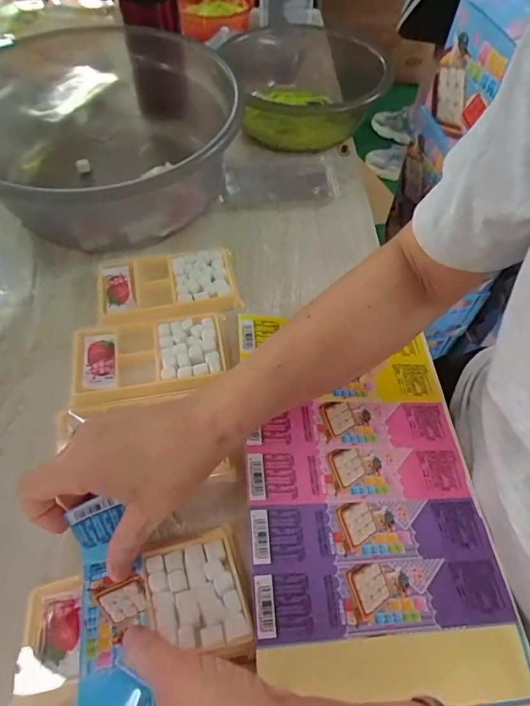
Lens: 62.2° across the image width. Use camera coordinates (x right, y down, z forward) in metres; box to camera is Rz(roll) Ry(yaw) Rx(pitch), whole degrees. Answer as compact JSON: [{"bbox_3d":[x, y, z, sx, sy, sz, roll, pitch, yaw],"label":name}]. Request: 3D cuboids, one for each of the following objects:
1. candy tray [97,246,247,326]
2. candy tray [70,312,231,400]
[{"bbox_3d":[-0.094,-0.066,0.429,0.130,0.012,0.081,-10,56,-9],"label":"candy tray"},{"bbox_3d":[-0.100,0.002,0.387,0.129,0.017,0.074,-7,56,-7],"label":"candy tray"}]

